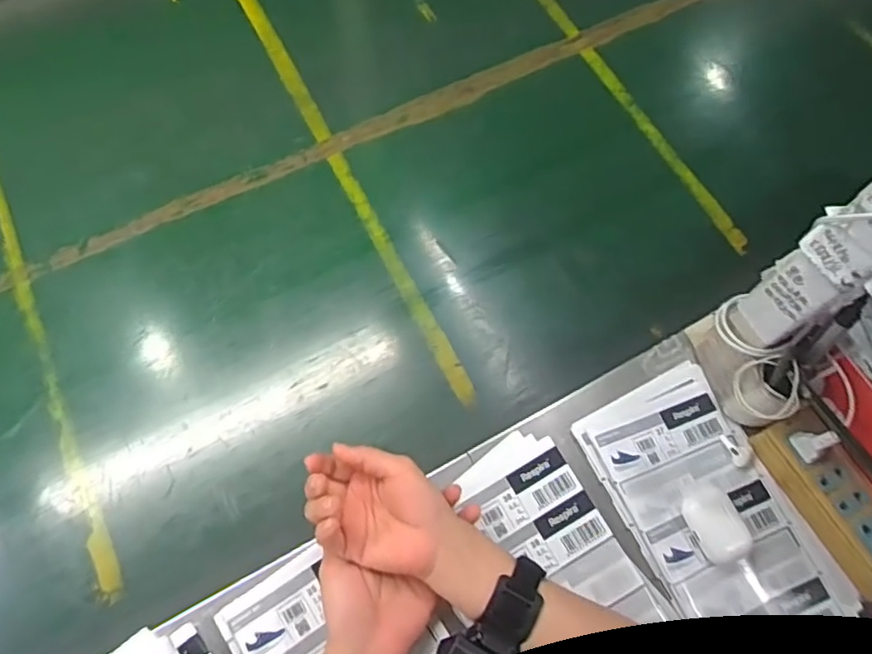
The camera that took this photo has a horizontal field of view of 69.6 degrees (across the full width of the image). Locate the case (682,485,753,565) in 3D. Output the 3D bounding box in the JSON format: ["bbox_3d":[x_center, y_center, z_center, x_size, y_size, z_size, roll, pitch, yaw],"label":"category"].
[{"bbox_3d":[0.231,0.164,0.520,0.041,0.019,0.061,-28,71,-13],"label":"case"}]

